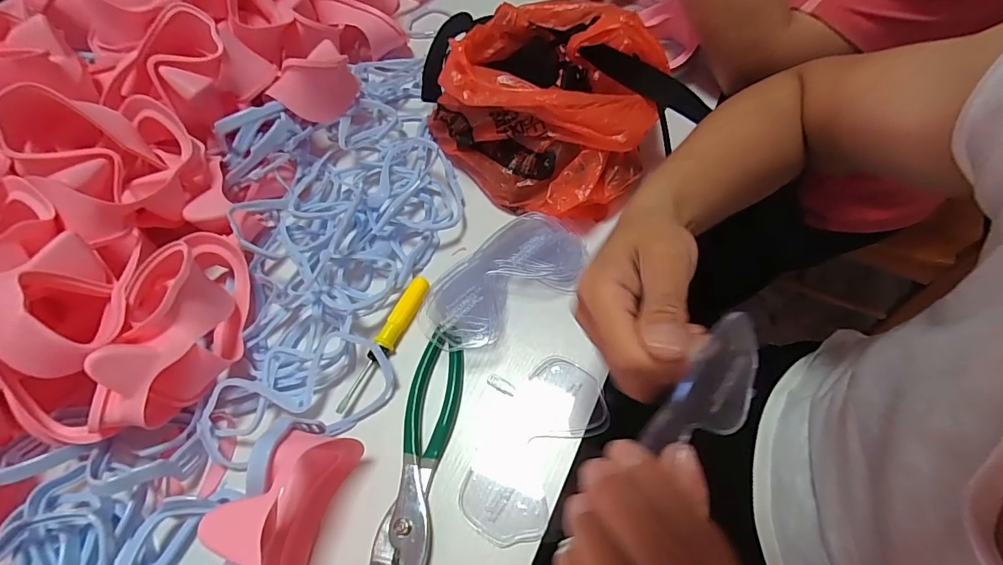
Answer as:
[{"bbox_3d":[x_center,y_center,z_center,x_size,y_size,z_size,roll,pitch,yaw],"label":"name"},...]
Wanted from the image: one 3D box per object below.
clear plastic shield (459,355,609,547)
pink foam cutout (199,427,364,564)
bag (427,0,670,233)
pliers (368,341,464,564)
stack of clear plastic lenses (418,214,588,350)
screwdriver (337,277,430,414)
[{"bbox_3d":[0.026,0.122,0.341,0.067,0.007,0.139,30,67,22],"label":"clear plastic shield"},{"bbox_3d":[-0.141,0.162,0.289,0.052,0.075,0.132,5,59,8],"label":"pink foam cutout"},{"bbox_3d":[0.046,-0.166,0.426,0.163,0.114,0.183,-37,62,-16],"label":"bag"},{"bbox_3d":[-0.060,0.133,0.336,0.040,0.018,0.181,4,60,9],"label":"pliers"},{"bbox_3d":[0.001,0.000,0.396,0.152,0.031,0.078,-40,63,-16],"label":"stack of clear plastic lenses"},{"bbox_3d":[-0.097,0.050,0.382,0.018,0.014,0.128,18,63,17],"label":"screwdriver"}]

